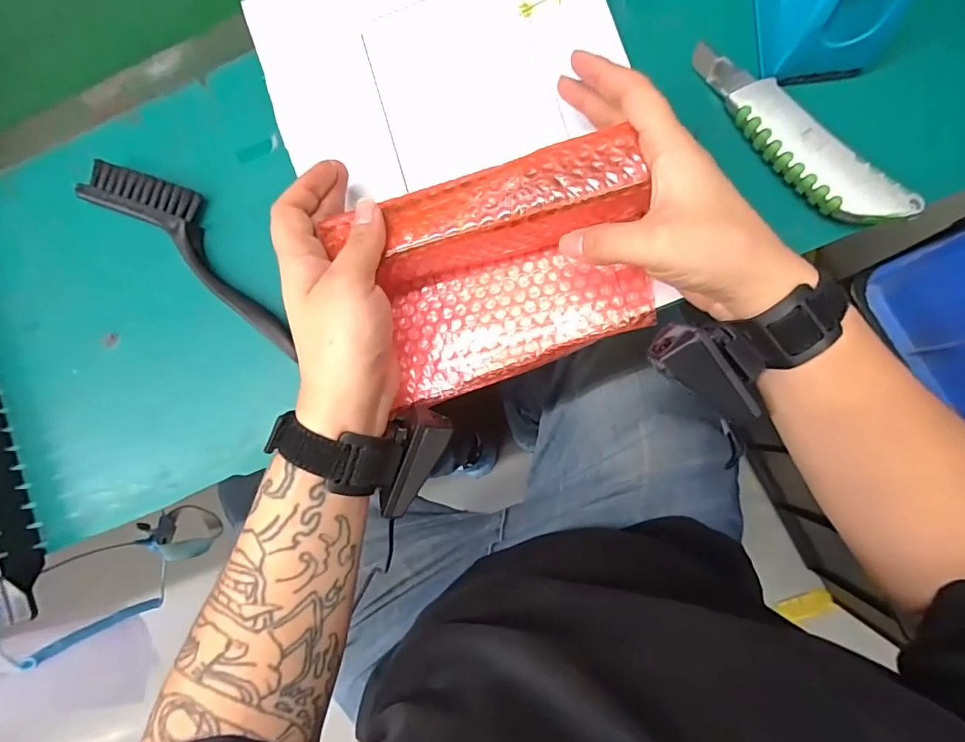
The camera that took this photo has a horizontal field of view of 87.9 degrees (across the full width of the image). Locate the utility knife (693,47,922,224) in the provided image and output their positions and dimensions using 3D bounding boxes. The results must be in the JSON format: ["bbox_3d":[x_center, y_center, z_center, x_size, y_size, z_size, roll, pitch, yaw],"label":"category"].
[{"bbox_3d":[0.192,-0.148,0.314,0.034,0.022,0.162,-40,82,3],"label":"utility knife"}]

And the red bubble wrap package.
[{"bbox_3d":[0.012,-0.056,0.311,0.174,0.066,0.113,-15,84,6],"label":"red bubble wrap package"}]

